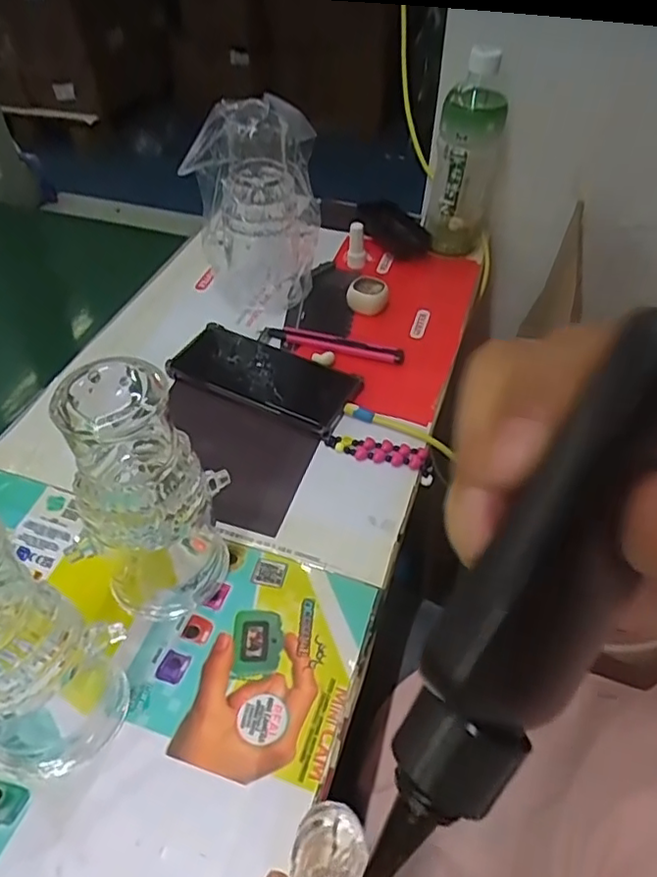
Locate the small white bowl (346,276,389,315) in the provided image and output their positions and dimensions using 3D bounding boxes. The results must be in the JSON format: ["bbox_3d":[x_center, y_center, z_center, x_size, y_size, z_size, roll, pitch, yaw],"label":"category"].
[{"bbox_3d":[0.040,-0.148,0.621,0.037,0.024,0.034,16,48,12],"label":"small white bowl"}]

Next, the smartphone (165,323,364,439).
[{"bbox_3d":[-0.056,-0.056,0.549,0.163,0.014,0.078,22,50,18],"label":"smartphone"}]

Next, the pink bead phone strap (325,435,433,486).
[{"bbox_3d":[0.041,0.009,0.495,0.088,0.007,0.021,13,48,10],"label":"pink bead phone strap"}]

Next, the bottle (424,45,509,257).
[{"bbox_3d":[0.142,-0.290,0.635,0.061,0.206,0.055,8,47,6],"label":"bottle"}]

